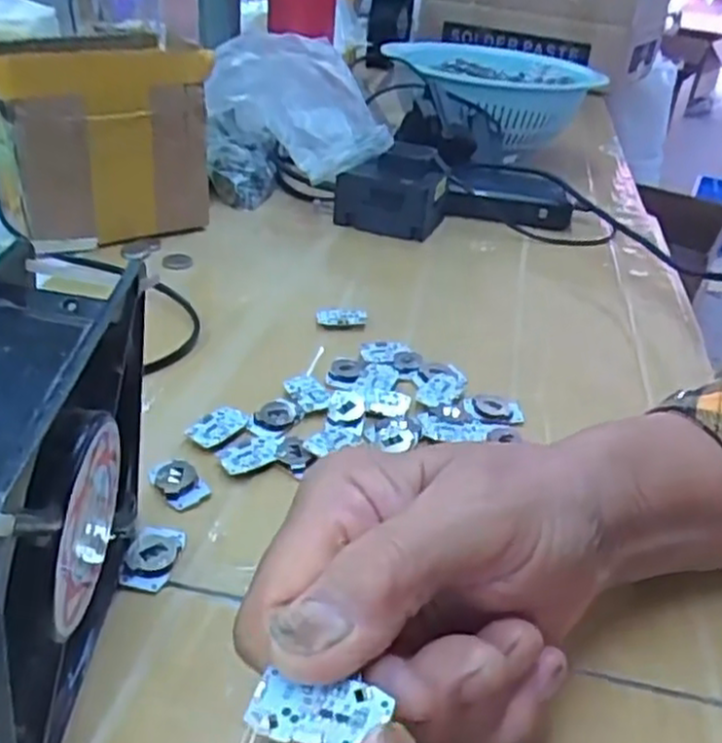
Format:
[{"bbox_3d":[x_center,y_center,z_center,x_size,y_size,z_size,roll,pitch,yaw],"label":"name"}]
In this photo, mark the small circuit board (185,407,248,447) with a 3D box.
[{"bbox_3d":[-0.067,0.025,0.346,0.018,0.004,0.027,22,35,23],"label":"small circuit board"}]

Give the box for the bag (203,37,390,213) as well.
[{"bbox_3d":[-0.056,-0.197,0.604,0.131,0.133,0.103,-2,33,-15],"label":"bag"}]

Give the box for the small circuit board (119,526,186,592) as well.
[{"bbox_3d":[-0.079,0.070,0.280,0.020,0.006,0.027,10,32,5],"label":"small circuit board"}]

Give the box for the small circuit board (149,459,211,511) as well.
[{"bbox_3d":[-0.077,0.046,0.314,0.019,0.004,0.027,-17,39,-33],"label":"small circuit board"}]

